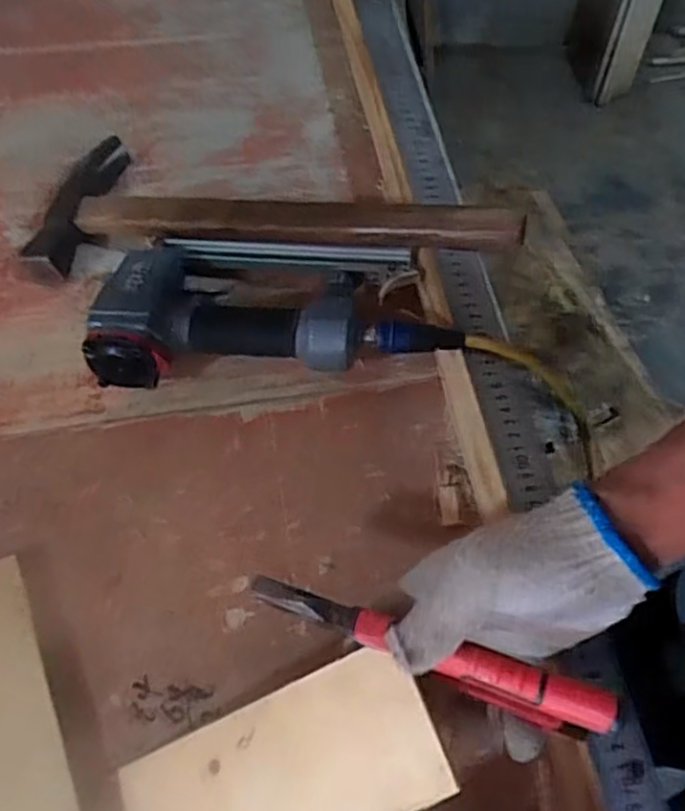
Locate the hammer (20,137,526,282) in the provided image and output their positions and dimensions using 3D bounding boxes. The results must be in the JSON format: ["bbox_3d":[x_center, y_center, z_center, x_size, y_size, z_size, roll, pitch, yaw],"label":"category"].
[{"bbox_3d":[-0.067,-0.151,0.533,0.410,0.047,0.145,8,63,19],"label":"hammer"}]

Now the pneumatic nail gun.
[{"bbox_3d":[-0.067,-0.075,0.525,0.228,0.072,0.147,7,65,-1],"label":"pneumatic nail gun"}]

